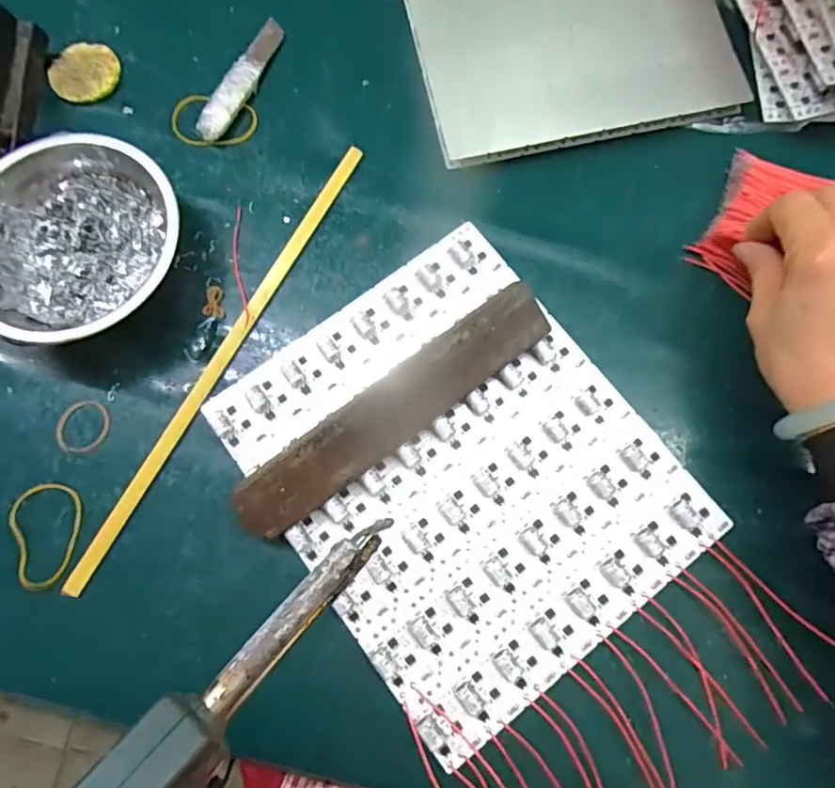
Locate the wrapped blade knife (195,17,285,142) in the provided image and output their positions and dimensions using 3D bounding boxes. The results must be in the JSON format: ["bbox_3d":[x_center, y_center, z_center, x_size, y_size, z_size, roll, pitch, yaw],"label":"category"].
[{"bbox_3d":[-0.119,-0.217,0.365,0.020,0.011,0.104,22,79,6],"label":"wrapped blade knife"}]

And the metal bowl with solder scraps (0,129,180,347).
[{"bbox_3d":[-0.202,-0.087,0.321,0.123,0.041,0.124,0,77,1],"label":"metal bowl with solder scraps"}]

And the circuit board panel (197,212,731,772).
[{"bbox_3d":[0.024,0.041,0.304,0.197,0.012,0.235,-37,79,-7],"label":"circuit board panel"}]

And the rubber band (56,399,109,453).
[{"bbox_3d":[-0.199,0.019,0.315,0.029,0.004,0.032,44,82,10],"label":"rubber band"}]

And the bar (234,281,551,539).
[{"bbox_3d":[-0.011,0.008,0.297,0.197,0.004,0.039,-36,108,-8],"label":"bar"}]

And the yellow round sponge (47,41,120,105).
[{"bbox_3d":[-0.230,-0.222,0.370,0.047,0.008,0.042,-37,79,-7],"label":"yellow round sponge"}]

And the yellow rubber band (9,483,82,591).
[{"bbox_3d":[-0.209,0.079,0.301,0.041,0.004,0.057,-15,77,-2],"label":"yellow rubber band"}]

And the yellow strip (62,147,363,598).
[{"bbox_3d":[-0.117,-0.026,0.325,0.012,0.006,0.310,27,79,7],"label":"yellow strip"}]

